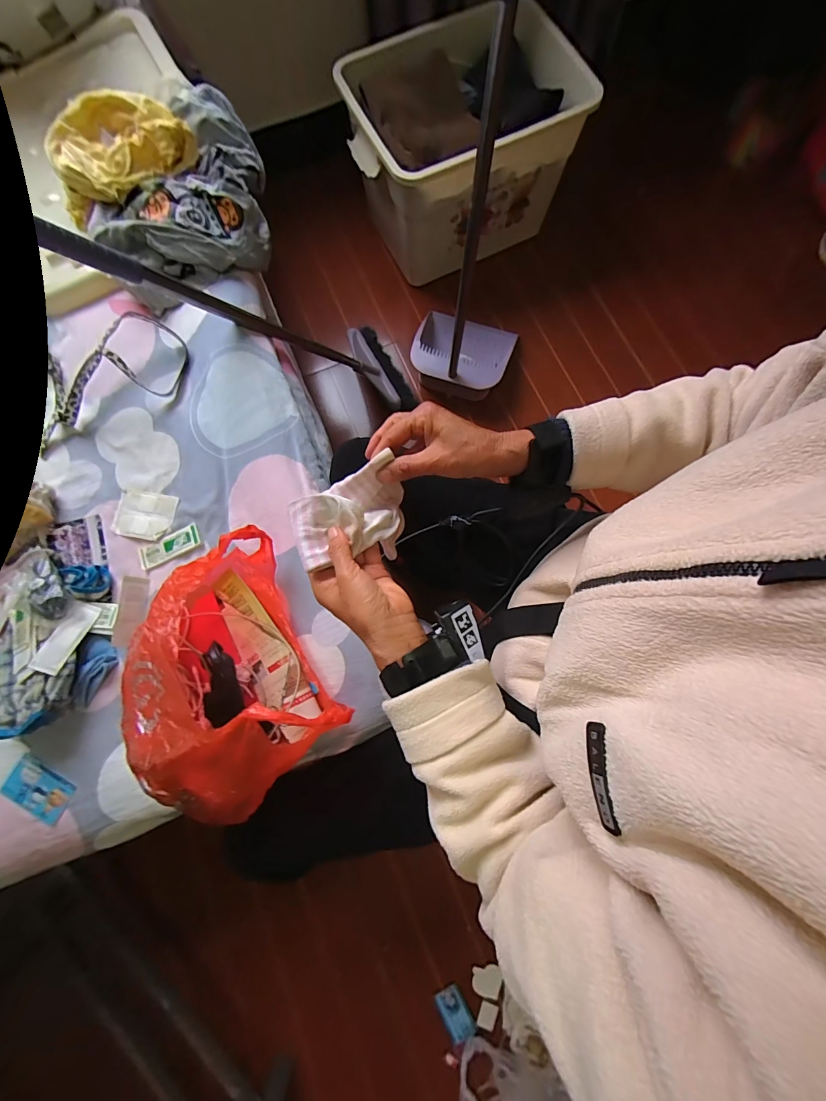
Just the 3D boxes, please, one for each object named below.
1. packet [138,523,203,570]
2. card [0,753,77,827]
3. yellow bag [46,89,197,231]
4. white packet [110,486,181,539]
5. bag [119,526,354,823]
[{"bbox_3d":[-0.338,-0.005,0.533,0.091,0.005,0.033,-22,80,-3],"label":"packet"},{"bbox_3d":[-0.473,0.302,0.488,0.084,0.004,0.051,32,76,2],"label":"card"},{"bbox_3d":[-0.425,-0.585,0.573,0.210,0.071,0.156,7,79,2],"label":"yellow bag"},{"bbox_3d":[-0.380,-0.051,0.546,0.083,0.006,0.067,11,80,3],"label":"white packet"},{"bbox_3d":[-0.198,0.128,0.416,0.208,0.172,0.244,-38,81,-6],"label":"bag"}]

